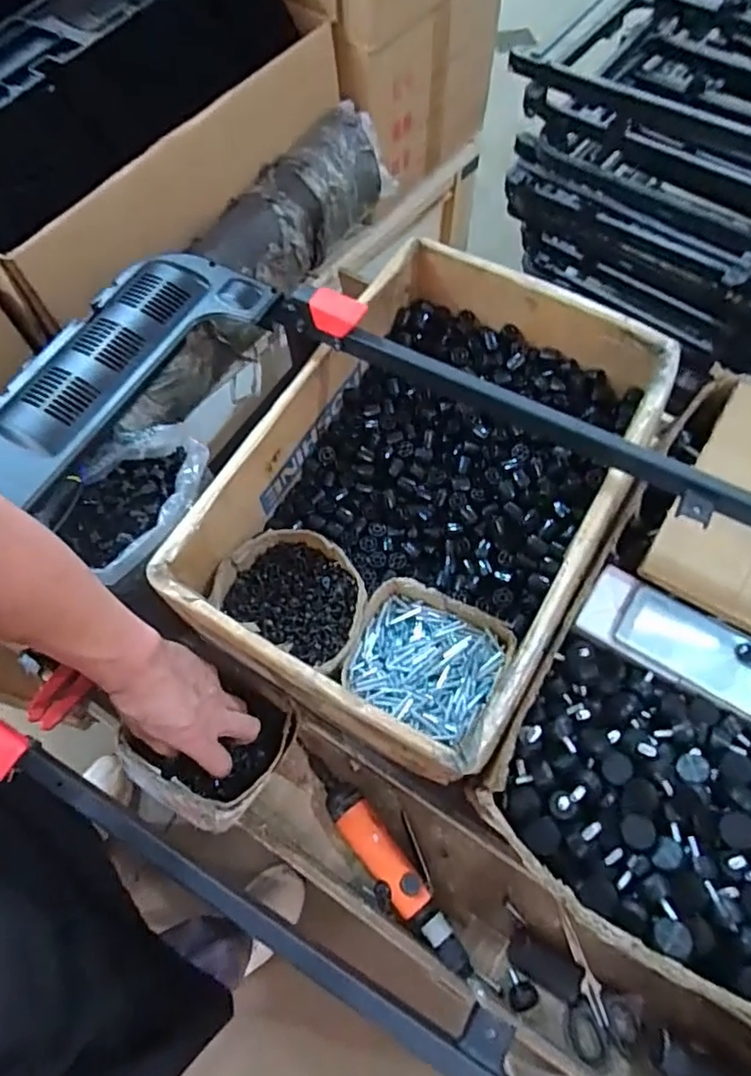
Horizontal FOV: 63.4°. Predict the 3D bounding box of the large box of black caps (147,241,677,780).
[{"bbox_3d":[0.067,-0.054,0.670,0.359,0.142,0.510,27,69,14],"label":"large box of black caps"}]

